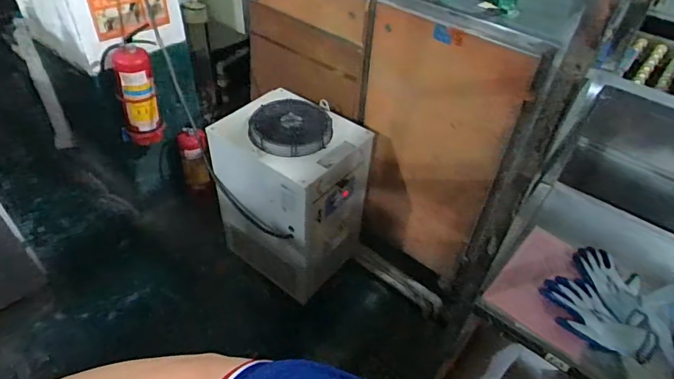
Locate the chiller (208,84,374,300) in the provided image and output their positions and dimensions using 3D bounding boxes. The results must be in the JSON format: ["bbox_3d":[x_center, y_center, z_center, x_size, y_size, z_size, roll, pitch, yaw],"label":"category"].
[{"bbox_3d":[-0.168,0.006,1.728,0.476,0.680,0.414,27,48,23],"label":"chiller"}]

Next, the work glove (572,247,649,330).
[{"bbox_3d":[0.646,0.222,1.003,0.116,0.033,0.221,-3,44,-7],"label":"work glove"}]

